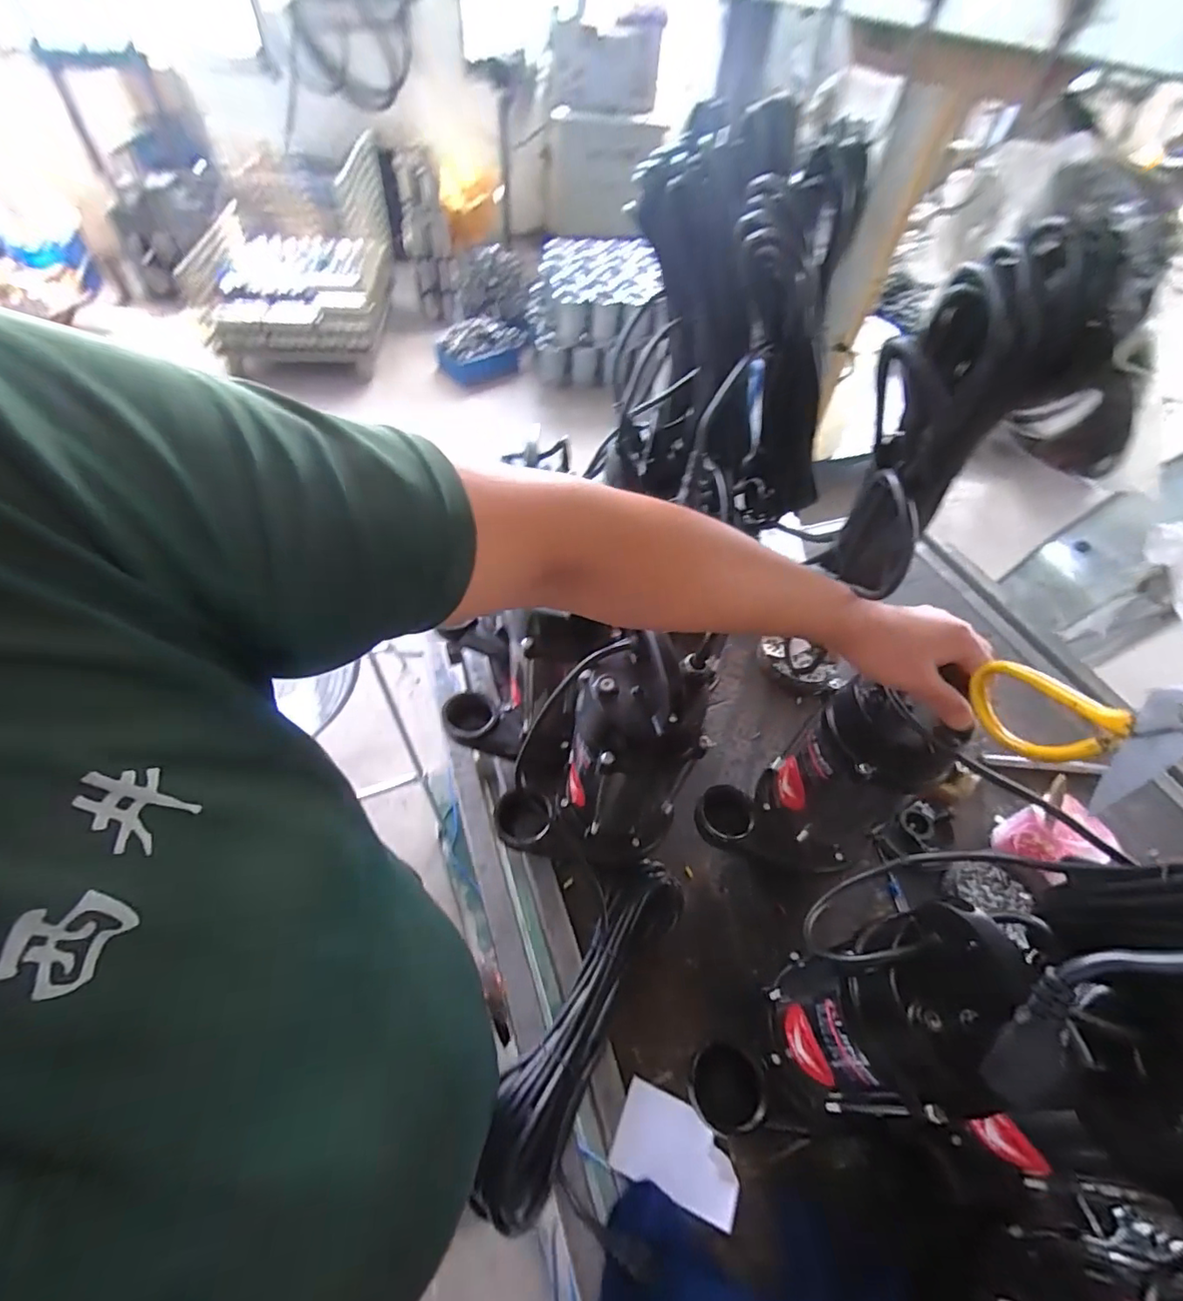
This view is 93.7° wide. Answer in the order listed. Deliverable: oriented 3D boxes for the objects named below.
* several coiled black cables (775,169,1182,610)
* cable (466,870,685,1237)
[{"bbox_3d":[0.250,-0.141,0.378,0.136,0.271,0.068,16,53,7],"label":"several coiled black cables"},{"bbox_3d":[-0.005,0.397,0.609,0.088,0.067,0.359,28,55,16],"label":"cable"}]

